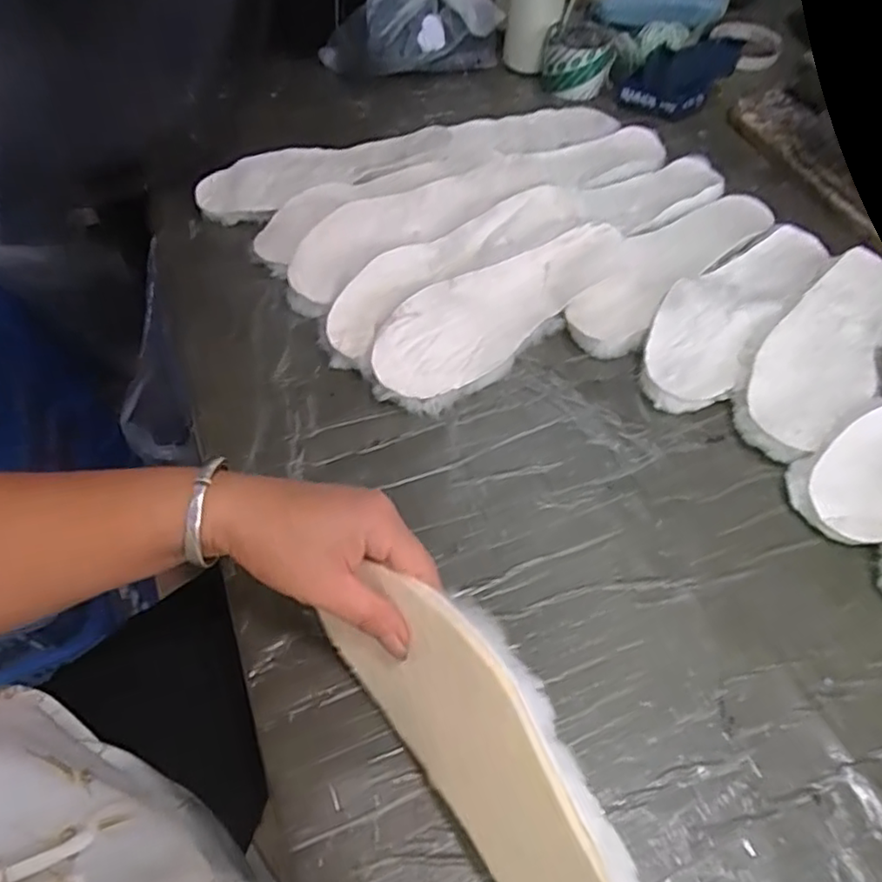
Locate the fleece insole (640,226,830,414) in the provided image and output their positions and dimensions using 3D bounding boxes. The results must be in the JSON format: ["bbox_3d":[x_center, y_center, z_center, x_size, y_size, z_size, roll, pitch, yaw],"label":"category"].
[{"bbox_3d":[0.260,-0.124,0.561,0.087,0.026,0.262,33,62,20],"label":"fleece insole"}]

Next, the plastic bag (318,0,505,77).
[{"bbox_3d":[-0.044,-0.543,0.806,0.212,0.108,0.122,-24,59,-15],"label":"plastic bag"}]

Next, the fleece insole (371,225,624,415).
[{"bbox_3d":[0.052,-0.117,0.549,0.262,0.012,0.092,-36,81,-18],"label":"fleece insole"}]

